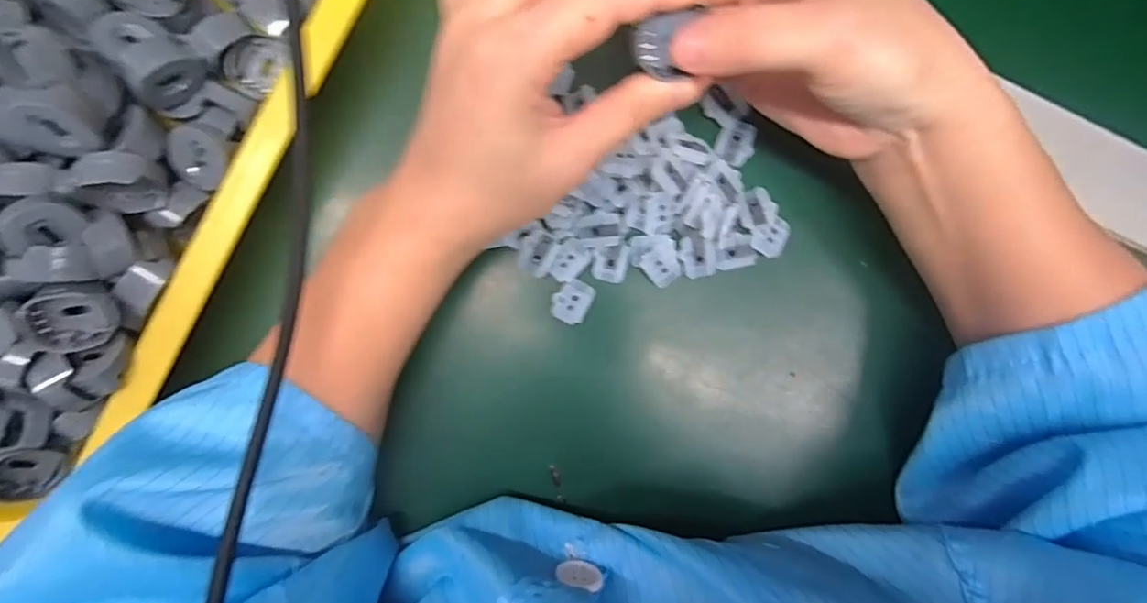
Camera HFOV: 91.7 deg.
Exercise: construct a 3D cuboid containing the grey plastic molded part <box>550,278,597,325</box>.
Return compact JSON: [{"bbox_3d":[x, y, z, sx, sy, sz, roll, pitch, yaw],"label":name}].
[{"bbox_3d":[-0.001,0.000,0.273,0.018,0.004,0.021,29,90,-3],"label":"grey plastic molded part"}]

